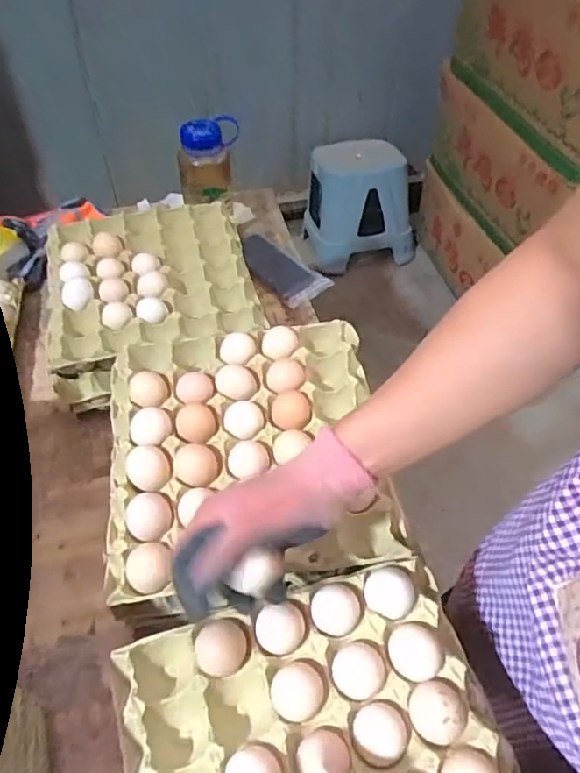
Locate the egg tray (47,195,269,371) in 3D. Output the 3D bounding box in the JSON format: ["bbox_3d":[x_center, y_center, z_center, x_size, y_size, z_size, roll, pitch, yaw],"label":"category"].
[{"bbox_3d":[-0.196,-0.144,0.815,0.286,0.053,0.366,-13,52,-8],"label":"egg tray"}]

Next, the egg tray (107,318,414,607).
[{"bbox_3d":[-0.048,0.059,0.606,0.280,0.050,0.297,-7,52,-3],"label":"egg tray"}]

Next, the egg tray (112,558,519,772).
[{"bbox_3d":[0.029,0.300,0.418,0.272,0.046,0.289,-15,52,-10],"label":"egg tray"}]

